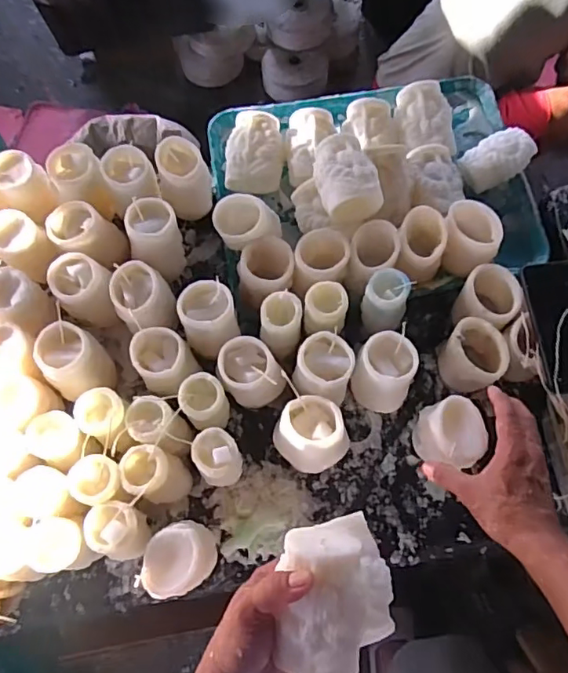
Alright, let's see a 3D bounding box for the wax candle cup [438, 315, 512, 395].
[{"bbox_3d":[0.230,0.027,0.654,0.068,0.078,0.067,0,71,0],"label":"wax candle cup"}]

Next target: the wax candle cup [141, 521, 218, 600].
[{"bbox_3d":[-0.110,0.235,0.561,0.064,0.086,0.073,7,71,3],"label":"wax candle cup"}]

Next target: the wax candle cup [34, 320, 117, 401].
[{"bbox_3d":[-0.250,0.034,0.638,0.074,0.081,0.084,-40,75,-12],"label":"wax candle cup"}]

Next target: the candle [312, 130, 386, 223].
[{"bbox_3d":[0.082,-0.208,0.703,0.083,0.062,0.115,-3,71,-1],"label":"candle"}]

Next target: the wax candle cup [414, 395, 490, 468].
[{"bbox_3d":[0.188,0.115,0.605,0.057,0.091,0.072,-3,71,0],"label":"wax candle cup"}]

